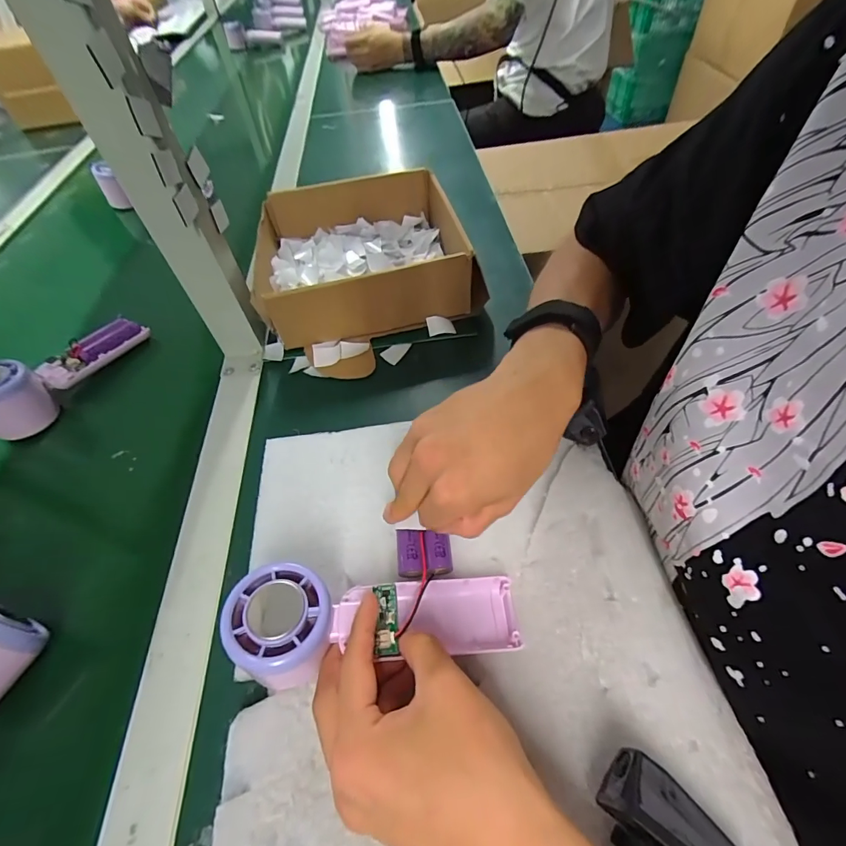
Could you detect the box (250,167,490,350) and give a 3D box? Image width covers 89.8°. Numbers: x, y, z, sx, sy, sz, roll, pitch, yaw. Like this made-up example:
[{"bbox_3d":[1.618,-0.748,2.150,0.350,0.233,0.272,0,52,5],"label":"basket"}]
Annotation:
[{"bbox_3d":[-0.066,-0.188,0.480,0.225,0.076,0.209,-12,52,-3],"label":"box"}]

